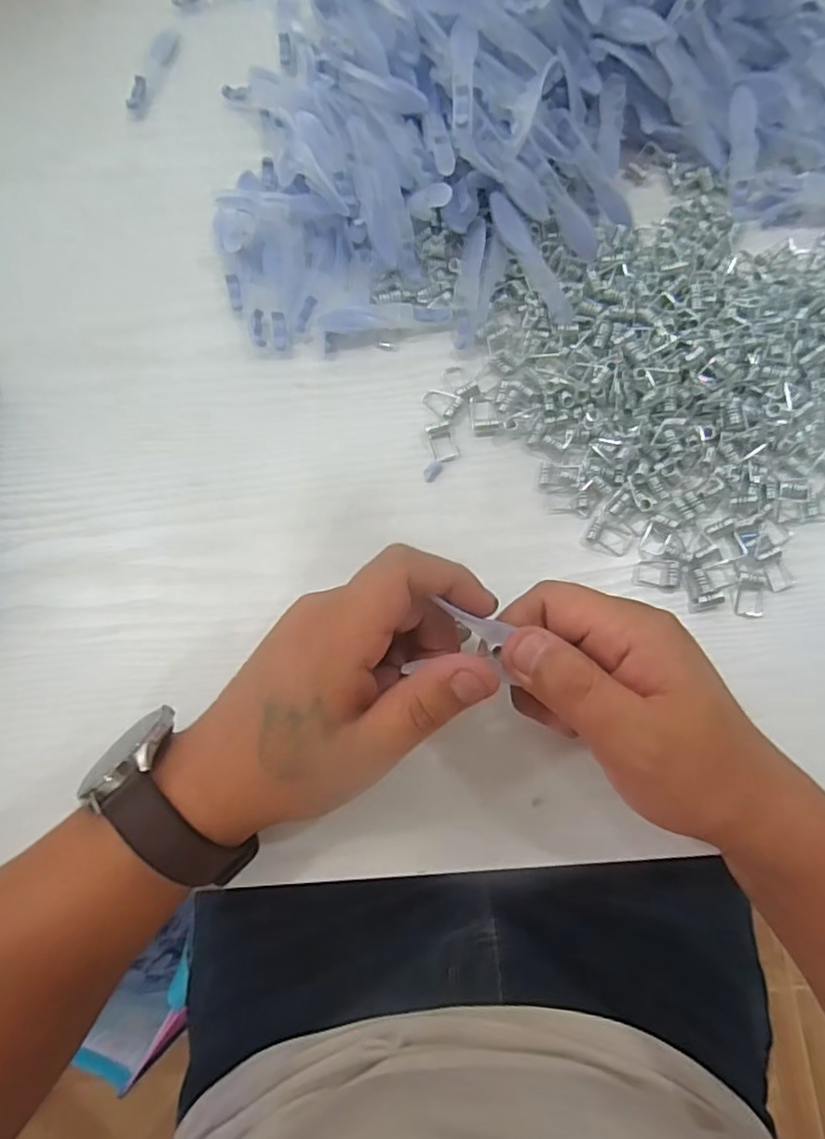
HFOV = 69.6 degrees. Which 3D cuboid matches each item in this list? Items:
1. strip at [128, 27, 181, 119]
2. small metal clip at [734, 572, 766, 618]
[{"bbox_3d":[-0.178,-0.343,0.408,0.020,0.007,0.077,13,77,4],"label":"strip"},{"bbox_3d":[0.179,0.013,0.312,0.015,0.004,0.023,10,76,4],"label":"small metal clip"}]

